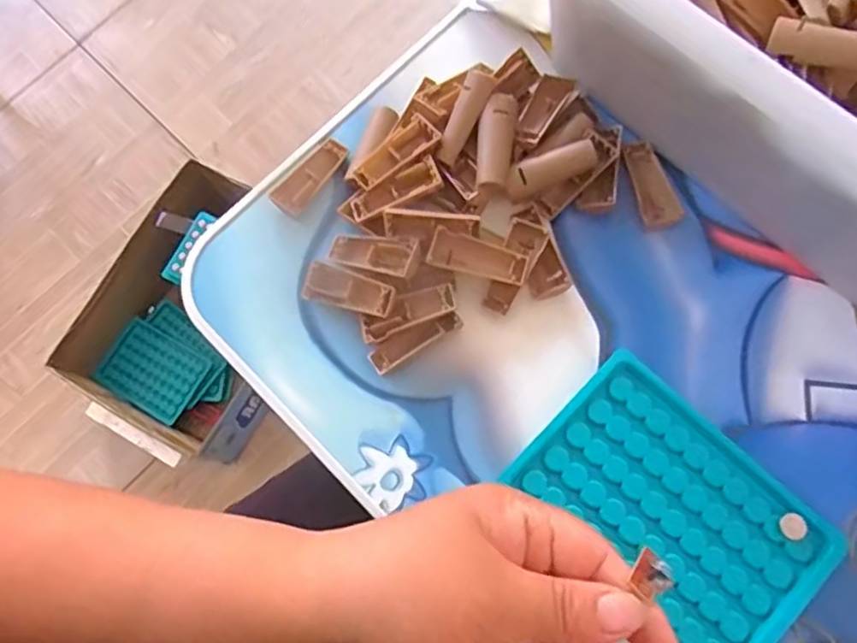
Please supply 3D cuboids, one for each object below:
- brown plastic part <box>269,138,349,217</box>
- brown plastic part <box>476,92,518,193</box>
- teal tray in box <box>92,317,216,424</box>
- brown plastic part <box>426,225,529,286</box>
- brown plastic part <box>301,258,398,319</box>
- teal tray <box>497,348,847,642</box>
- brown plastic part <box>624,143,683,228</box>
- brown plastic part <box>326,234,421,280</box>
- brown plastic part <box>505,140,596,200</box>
[{"bbox_3d":[-0.066,-0.081,0.364,0.021,0.007,0.049,35,80,13],"label":"brown plastic part"},{"bbox_3d":[0.036,-0.094,0.345,0.017,0.015,0.050,10,89,3],"label":"brown plastic part"},{"bbox_3d":[-0.355,0.064,0.847,0.124,0.020,0.094,28,79,11],"label":"teal tray in box"},{"bbox_3d":[0.026,-0.032,0.338,0.050,0.015,0.018,16,76,9],"label":"brown plastic part"},{"bbox_3d":[-0.041,-0.016,0.337,0.050,0.007,0.019,16,76,20],"label":"brown plastic part"},{"bbox_3d":[0.111,0.088,0.303,0.130,0.015,0.089,43,82,14],"label":"teal tray"},{"bbox_3d":[0.117,-0.073,0.350,0.020,0.006,0.048,-17,74,0],"label":"brown plastic part"},{"bbox_3d":[-0.029,-0.036,0.342,0.049,0.006,0.021,10,76,21],"label":"brown plastic part"},{"bbox_3d":[0.064,-0.080,0.346,0.050,0.016,0.016,-23,74,-2],"label":"brown plastic part"}]

